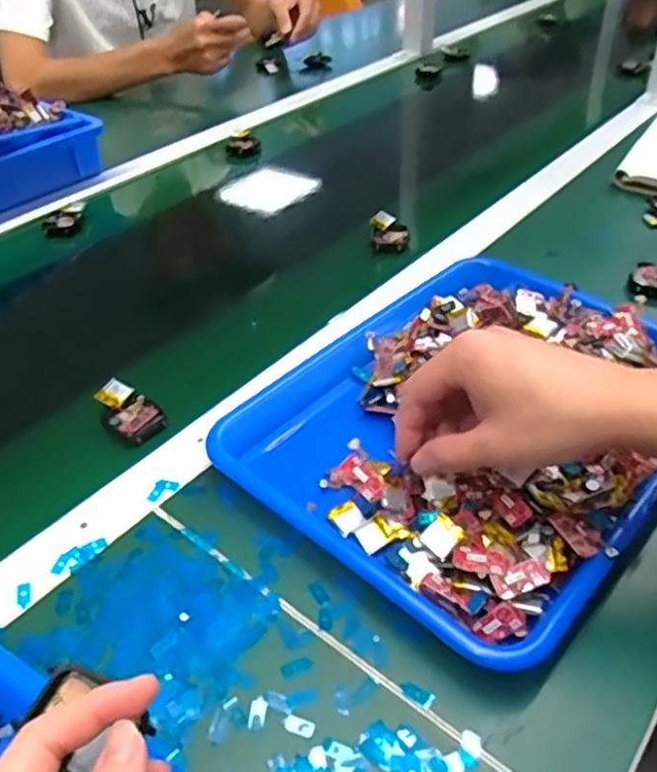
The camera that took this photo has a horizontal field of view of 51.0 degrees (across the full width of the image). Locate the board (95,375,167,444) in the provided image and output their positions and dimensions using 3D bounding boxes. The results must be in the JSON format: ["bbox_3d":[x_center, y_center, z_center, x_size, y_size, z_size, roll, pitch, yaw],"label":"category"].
[{"bbox_3d":[-0.150,0.018,0.514,0.059,0.011,0.036,33,50,24],"label":"board"}]

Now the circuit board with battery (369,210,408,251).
[{"bbox_3d":[0.064,-0.161,0.721,0.038,0.020,0.048,0,41,2],"label":"circuit board with battery"}]

